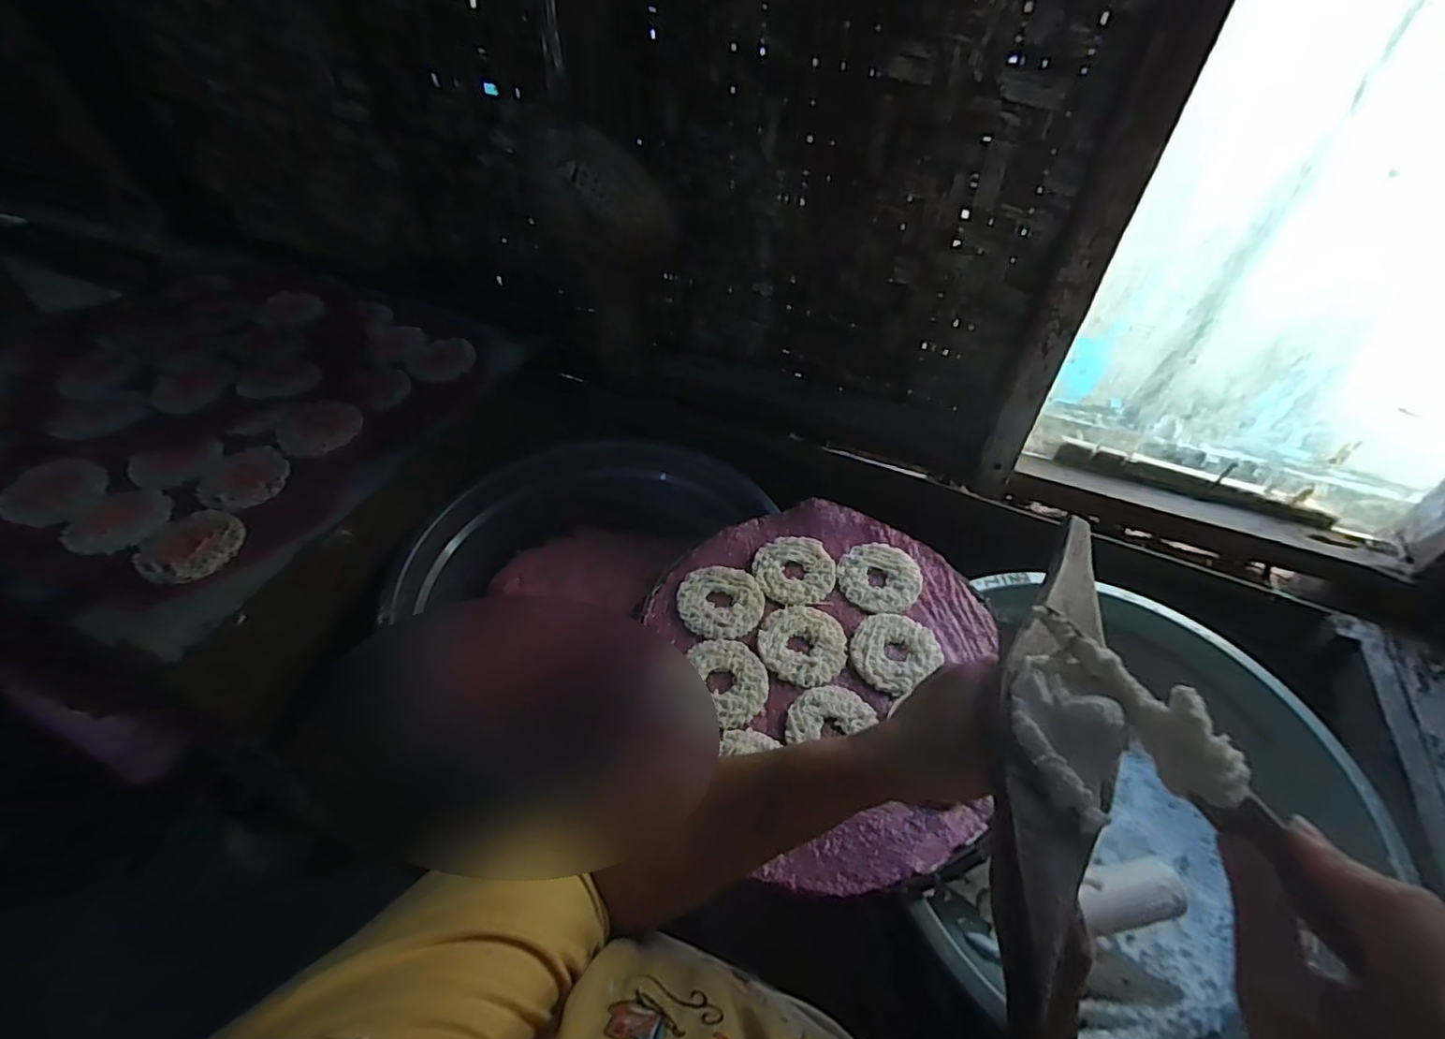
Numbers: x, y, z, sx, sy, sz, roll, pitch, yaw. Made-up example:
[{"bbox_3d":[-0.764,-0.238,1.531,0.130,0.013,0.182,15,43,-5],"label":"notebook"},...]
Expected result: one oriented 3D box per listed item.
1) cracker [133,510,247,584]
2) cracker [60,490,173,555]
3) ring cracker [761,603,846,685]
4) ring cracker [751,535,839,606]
[{"bbox_3d":[-0.471,0.022,0.541,0.072,0.019,0.076,1,48,-1],"label":"cracker"},{"bbox_3d":[-0.550,-0.002,0.554,0.077,0.024,0.089,-29,55,-25],"label":"cracker"},{"bbox_3d":[0.074,0.115,0.561,0.079,0.007,0.077,1,48,-1],"label":"ring cracker"},{"bbox_3d":[0.074,0.049,0.618,0.082,0.005,0.080,1,48,-1],"label":"ring cracker"}]

